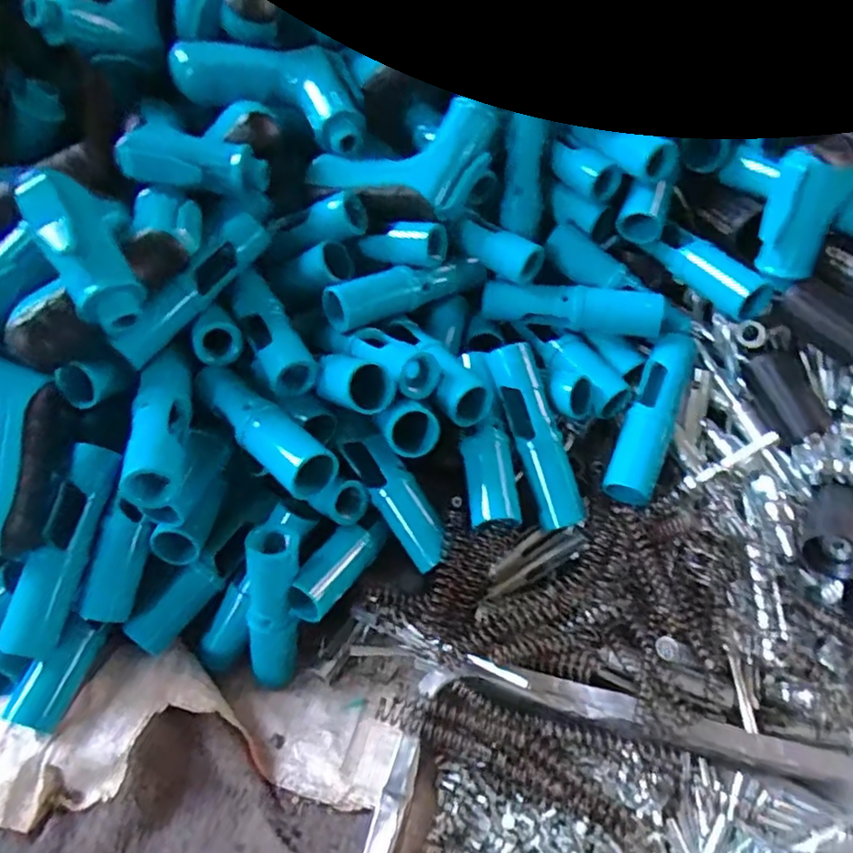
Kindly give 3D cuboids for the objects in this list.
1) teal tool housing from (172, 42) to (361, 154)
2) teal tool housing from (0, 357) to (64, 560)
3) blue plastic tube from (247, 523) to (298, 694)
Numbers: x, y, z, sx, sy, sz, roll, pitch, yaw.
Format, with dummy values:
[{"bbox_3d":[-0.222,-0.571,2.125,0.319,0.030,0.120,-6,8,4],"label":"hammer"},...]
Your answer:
[{"bbox_3d":[-0.104,-0.239,0.444,0.135,0.037,0.077,17,48,-1],"label":"teal tool housing"},{"bbox_3d":[-0.251,0.007,0.371,0.076,0.045,0.140,-23,77,-15],"label":"teal tool housing"},{"bbox_3d":[-0.093,0.117,0.388,0.026,0.126,0.023,18,30,23],"label":"blue plastic tube"}]

